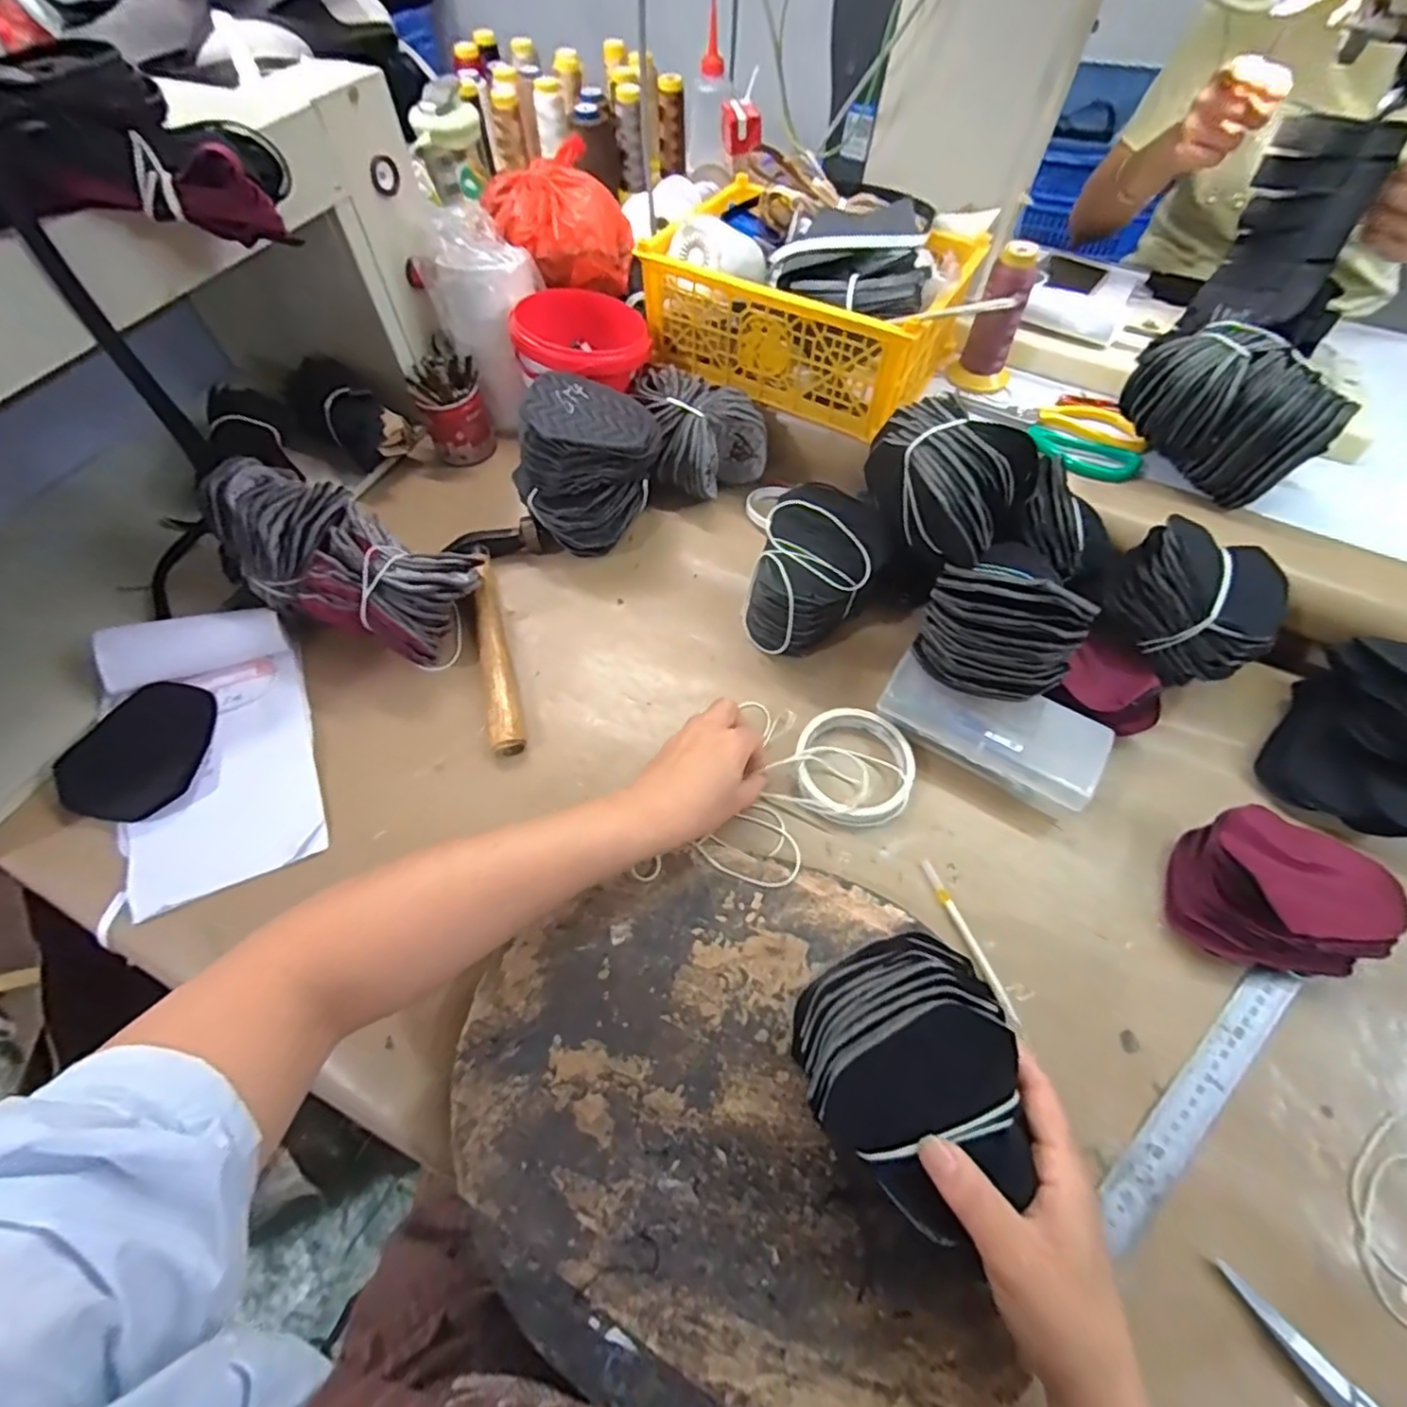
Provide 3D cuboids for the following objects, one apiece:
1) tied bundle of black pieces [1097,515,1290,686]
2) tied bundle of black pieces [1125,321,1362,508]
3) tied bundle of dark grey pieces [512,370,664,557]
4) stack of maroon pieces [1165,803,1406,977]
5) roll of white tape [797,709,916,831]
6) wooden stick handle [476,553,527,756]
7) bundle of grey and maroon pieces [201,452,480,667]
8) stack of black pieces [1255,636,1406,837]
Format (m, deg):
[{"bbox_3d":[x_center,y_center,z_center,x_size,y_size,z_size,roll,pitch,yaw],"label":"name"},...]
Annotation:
[{"bbox_3d":[0.393,-0.085,0.502,0.101,0.084,0.116,-34,64,-20],"label":"tied bundle of black pieces"},{"bbox_3d":[0.432,-0.240,0.539,0.078,0.105,0.153,-25,62,-15],"label":"tied bundle of black pieces"},{"bbox_3d":[-0.109,-0.215,0.592,0.120,0.139,0.092,-28,62,-21],"label":"tied bundle of dark grey pieces"},{"bbox_3d":[0.391,0.131,0.429,0.116,0.047,0.101,27,59,14],"label":"stack of maroon pieces"},{"bbox_3d":[0.117,0.051,0.495,0.089,0.019,0.096,0,58,0],"label":"roll of white tape"},{"bbox_3d":[-0.183,-0.044,0.551,0.024,0.029,0.202,-15,59,-10],"label":"wooden stick handle"},{"bbox_3d":[-0.299,-0.119,0.529,0.204,0.091,0.114,27,64,-4],"label":"bundle of grey and maroon pieces"},{"bbox_3d":[0.516,0.024,0.467,0.128,0.089,0.133,30,62,17],"label":"stack of black pieces"}]

